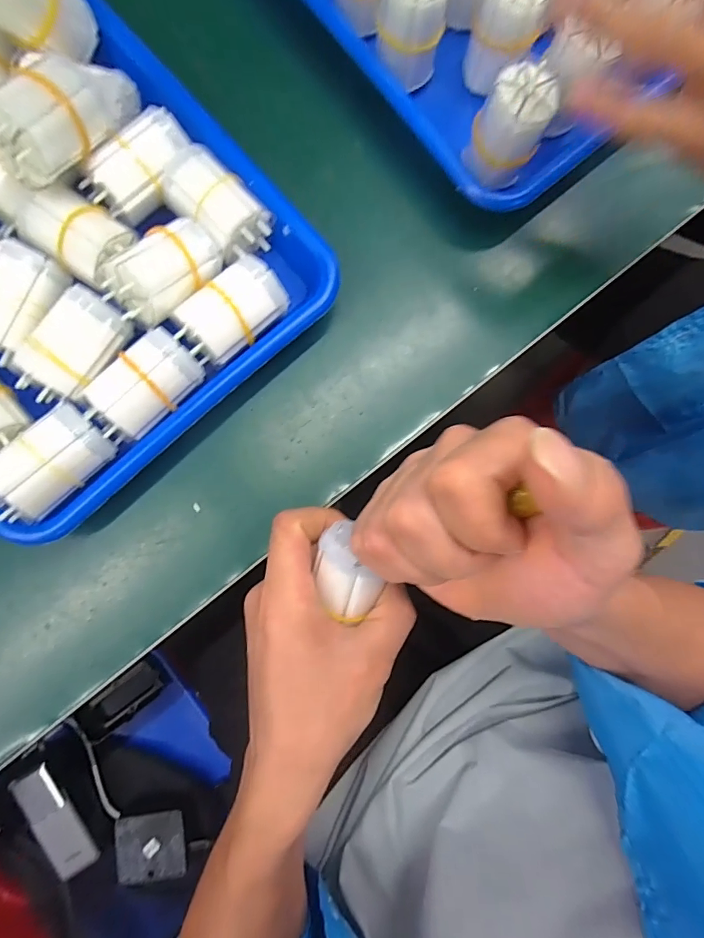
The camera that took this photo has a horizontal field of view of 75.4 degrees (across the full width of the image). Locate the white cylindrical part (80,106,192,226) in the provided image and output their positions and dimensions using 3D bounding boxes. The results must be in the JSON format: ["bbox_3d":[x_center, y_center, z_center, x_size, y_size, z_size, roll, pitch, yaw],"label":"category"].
[{"bbox_3d":[-0.123,-0.175,0.265,0.063,0.028,0.032,-44,88,-5],"label":"white cylindrical part"}]

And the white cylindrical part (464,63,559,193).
[{"bbox_3d":[0.093,-0.202,0.272,0.038,0.054,0.035,0,85,-2],"label":"white cylindrical part"}]

